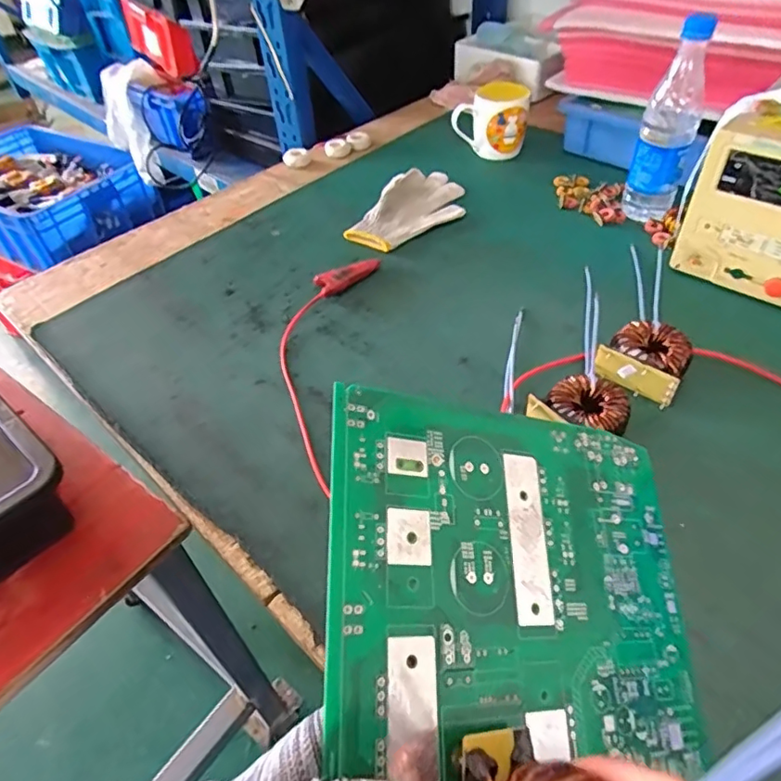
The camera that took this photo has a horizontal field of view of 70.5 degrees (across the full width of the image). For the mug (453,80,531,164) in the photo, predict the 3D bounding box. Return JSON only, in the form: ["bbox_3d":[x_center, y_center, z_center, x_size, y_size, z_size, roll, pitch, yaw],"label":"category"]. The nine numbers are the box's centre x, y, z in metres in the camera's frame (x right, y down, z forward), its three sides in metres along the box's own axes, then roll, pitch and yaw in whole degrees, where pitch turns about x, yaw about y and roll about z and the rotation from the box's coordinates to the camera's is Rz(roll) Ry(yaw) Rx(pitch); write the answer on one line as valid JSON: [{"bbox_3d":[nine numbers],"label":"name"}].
[{"bbox_3d":[0.158,-0.428,0.879,0.114,0.092,0.071,2,47,7],"label":"mug"}]

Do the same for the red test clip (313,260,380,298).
[{"bbox_3d":[-0.053,-0.142,0.683,0.089,0.019,0.032,-28,51,-20],"label":"red test clip"}]

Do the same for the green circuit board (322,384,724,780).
[{"bbox_3d":[0.076,0.144,0.277,0.231,0.008,0.276,10,67,-25],"label":"green circuit board"}]

